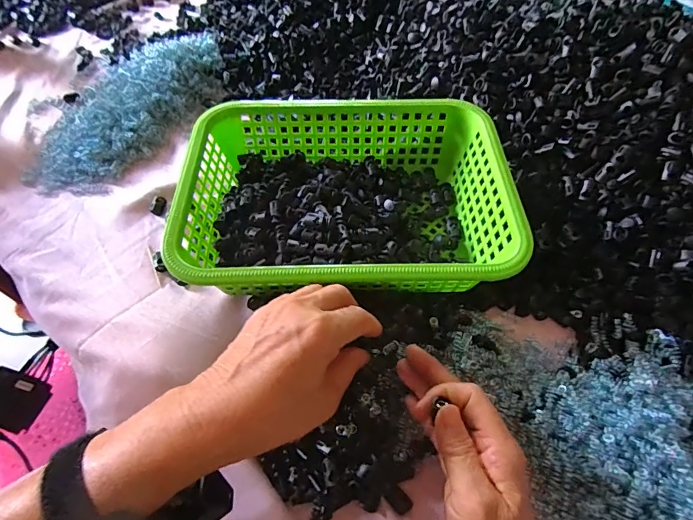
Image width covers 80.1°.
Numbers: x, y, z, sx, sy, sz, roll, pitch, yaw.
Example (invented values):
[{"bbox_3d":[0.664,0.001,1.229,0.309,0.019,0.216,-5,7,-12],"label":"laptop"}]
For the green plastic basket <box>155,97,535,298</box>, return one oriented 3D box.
[{"bbox_3d":[-0.001,-0.056,0.405,0.288,0.079,0.212,-1,56,-2],"label":"green plastic basket"}]

